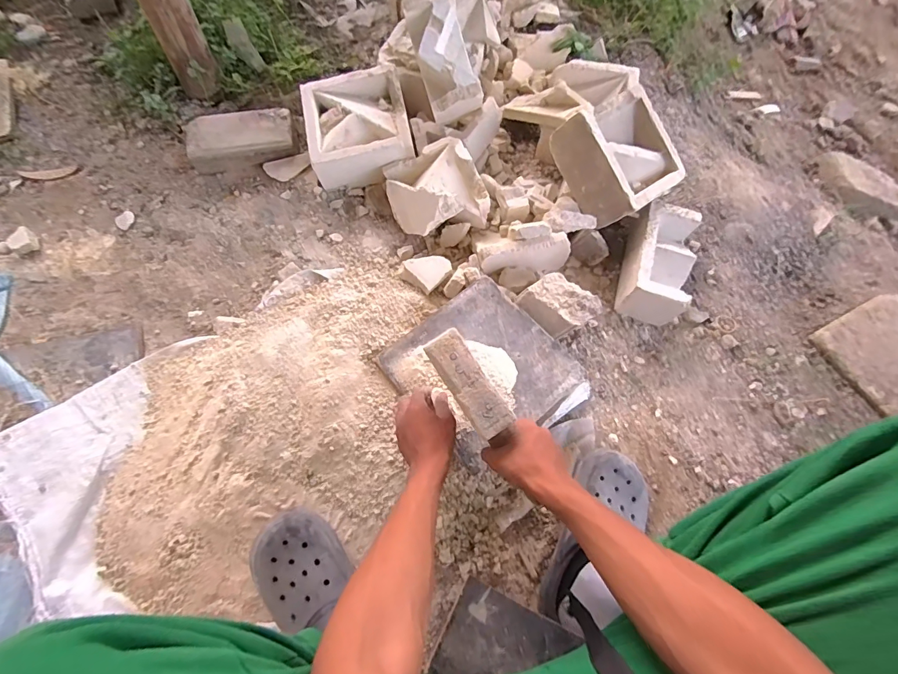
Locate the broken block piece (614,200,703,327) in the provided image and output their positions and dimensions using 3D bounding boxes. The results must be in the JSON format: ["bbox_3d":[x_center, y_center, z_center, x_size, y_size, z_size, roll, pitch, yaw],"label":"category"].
[{"bbox_3d":[0.398,-0.140,0.807,0.106,0.094,0.207,18,69,4],"label":"broken block piece"}]

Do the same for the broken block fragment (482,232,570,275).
[{"bbox_3d":[0.147,-0.147,0.803,0.171,0.073,0.045,-19,71,-10],"label":"broken block fragment"}]

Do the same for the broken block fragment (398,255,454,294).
[{"bbox_3d":[-0.041,-0.114,0.775,0.093,0.028,0.058,-7,69,-6],"label":"broken block fragment"}]

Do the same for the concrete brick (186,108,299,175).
[{"bbox_3d":[-0.431,-0.410,0.897,0.217,0.063,0.106,-8,69,-6],"label":"concrete brick"}]

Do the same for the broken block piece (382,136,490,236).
[{"bbox_3d":[-0.026,-0.287,0.822,0.179,0.077,0.172,-12,69,-8],"label":"broken block piece"}]

